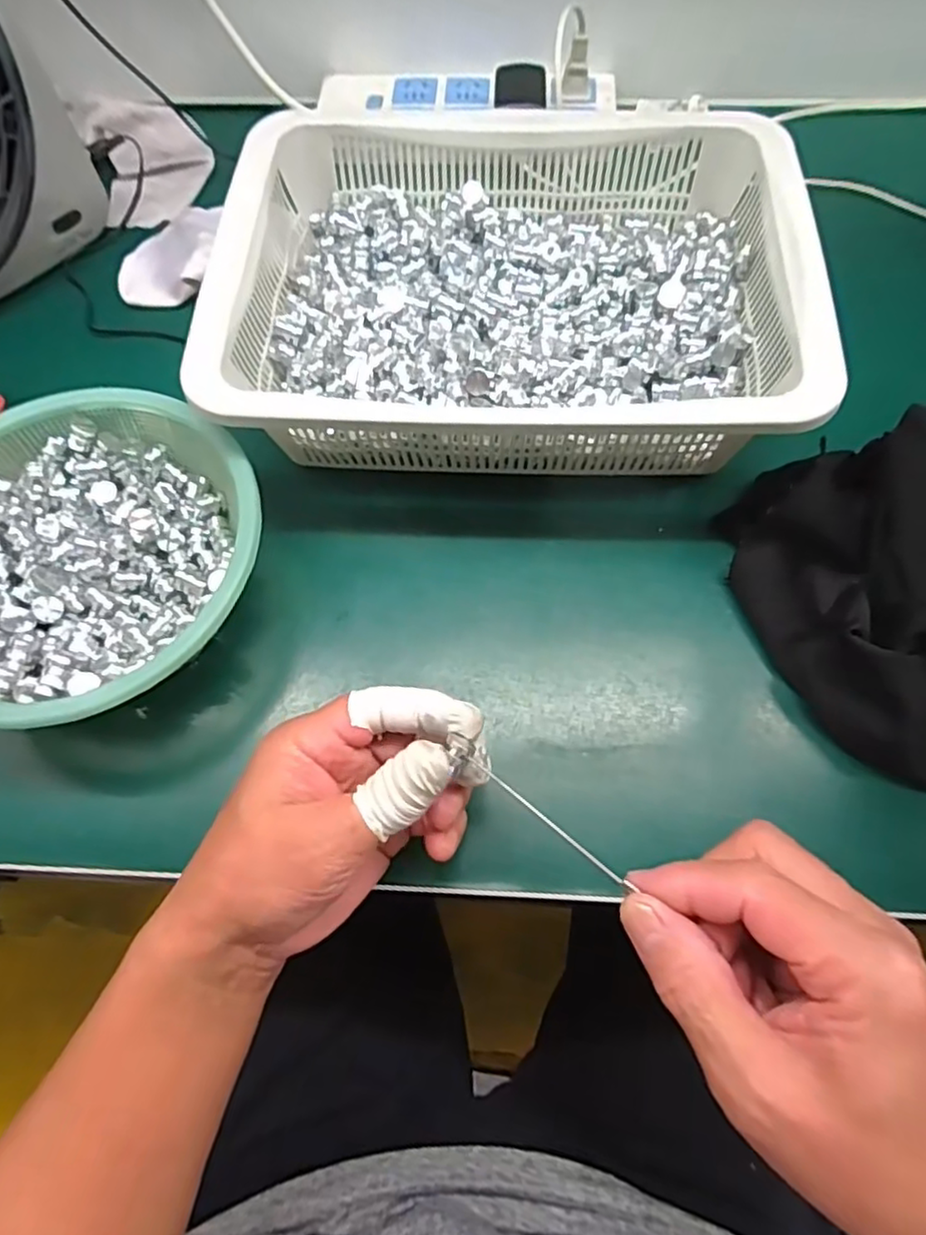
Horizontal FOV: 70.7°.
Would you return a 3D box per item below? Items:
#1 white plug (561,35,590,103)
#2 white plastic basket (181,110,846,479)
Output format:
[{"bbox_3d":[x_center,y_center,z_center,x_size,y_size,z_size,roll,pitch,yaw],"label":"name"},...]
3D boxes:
[{"bbox_3d":[0.085,-0.410,0.488,0.020,0.039,0.017,5,66,4],"label":"white plug"},{"bbox_3d":[0.028,-0.206,0.397,0.325,0.079,0.262,4,66,3],"label":"white plastic basket"}]

